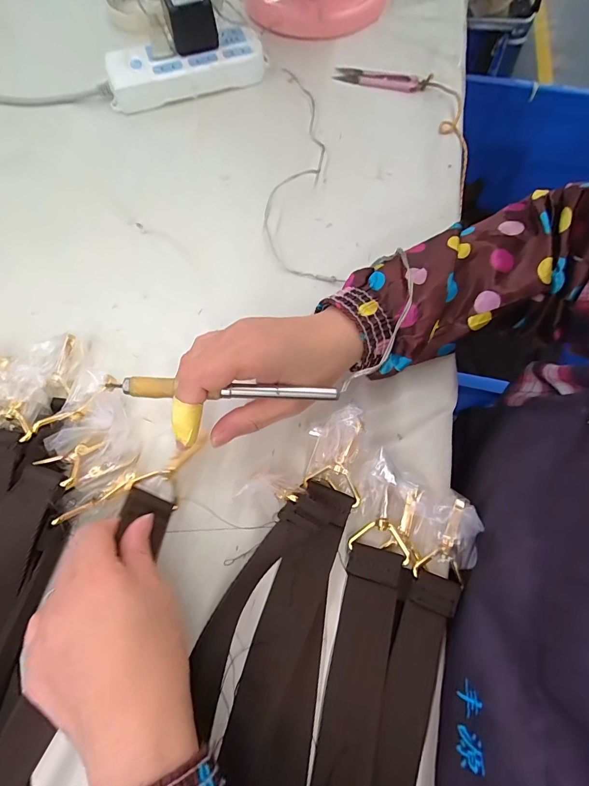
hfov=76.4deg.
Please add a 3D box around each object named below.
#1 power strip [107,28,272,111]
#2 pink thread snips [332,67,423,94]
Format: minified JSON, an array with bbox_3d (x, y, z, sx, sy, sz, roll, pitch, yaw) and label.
[{"bbox_3d":[-0.127,-0.388,0.446,0.184,0.027,0.069,-16,70,-8],"label":"power strip"},{"bbox_3d":[0.100,-0.381,0.454,0.104,0.017,0.021,18,69,5],"label":"pink thread snips"}]

